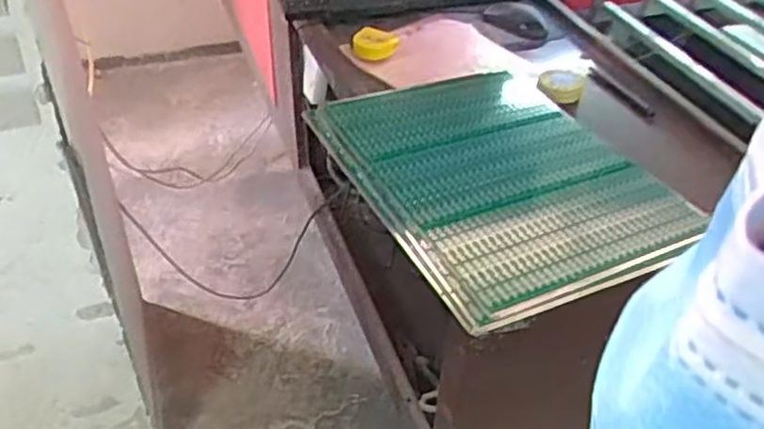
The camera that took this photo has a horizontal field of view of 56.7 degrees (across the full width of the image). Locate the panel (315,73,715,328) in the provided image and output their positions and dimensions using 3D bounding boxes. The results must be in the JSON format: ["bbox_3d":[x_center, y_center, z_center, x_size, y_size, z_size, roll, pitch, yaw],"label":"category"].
[{"bbox_3d":[0.133,-0.055,0.838,0.317,0.017,0.412,-17,44,-22],"label":"panel"}]

